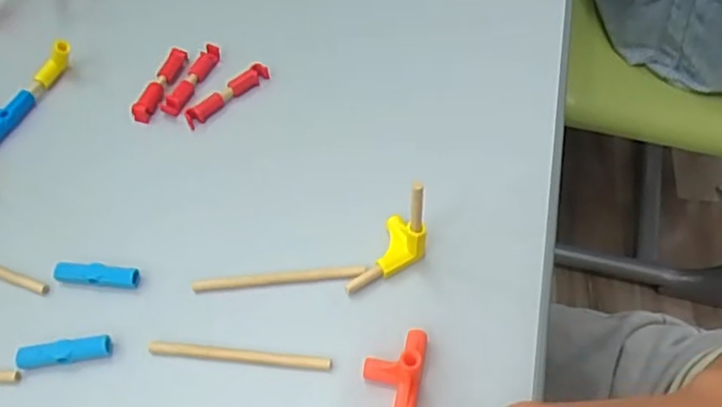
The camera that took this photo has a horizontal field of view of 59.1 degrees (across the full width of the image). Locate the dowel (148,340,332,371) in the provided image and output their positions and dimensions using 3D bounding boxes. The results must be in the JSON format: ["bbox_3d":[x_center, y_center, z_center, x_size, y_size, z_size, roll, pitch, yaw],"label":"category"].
[{"bbox_3d":[-0.057,0.070,0.297,0.086,0.004,0.006,3,54,7],"label":"dowel"}]

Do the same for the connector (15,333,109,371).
[{"bbox_3d":[-0.140,0.070,0.301,0.043,0.008,0.010,-9,54,-2],"label":"connector"}]

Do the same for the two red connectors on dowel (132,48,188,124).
[{"bbox_3d":[-0.125,-0.075,0.397,0.013,0.012,0.055,9,55,11],"label":"two red connectors on dowel"}]

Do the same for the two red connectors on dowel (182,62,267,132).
[{"bbox_3d":[-0.082,-0.068,0.390,0.059,0.009,0.008,-39,60,-21],"label":"two red connectors on dowel"}]

